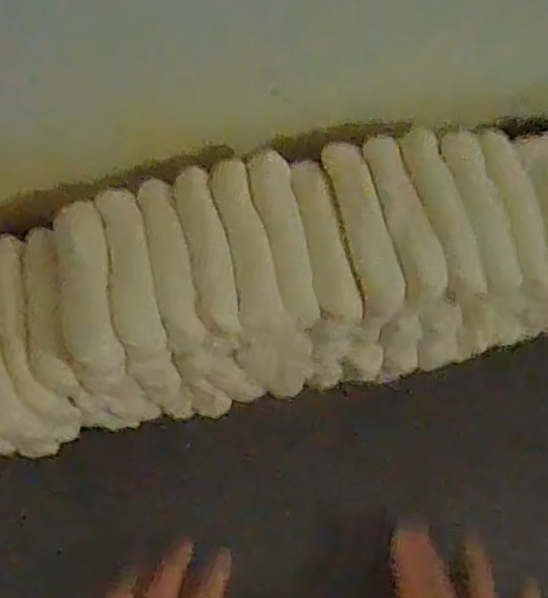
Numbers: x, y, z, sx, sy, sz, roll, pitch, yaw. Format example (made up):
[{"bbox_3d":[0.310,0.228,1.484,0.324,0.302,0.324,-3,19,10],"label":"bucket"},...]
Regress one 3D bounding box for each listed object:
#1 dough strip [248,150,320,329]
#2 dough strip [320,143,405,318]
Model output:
[{"bbox_3d":[0.004,-0.045,0.454,0.028,0.020,0.128,-8,67,-6],"label":"dough strip"},{"bbox_3d":[0.057,-0.049,0.462,0.029,0.028,0.122,-11,68,-7],"label":"dough strip"}]

